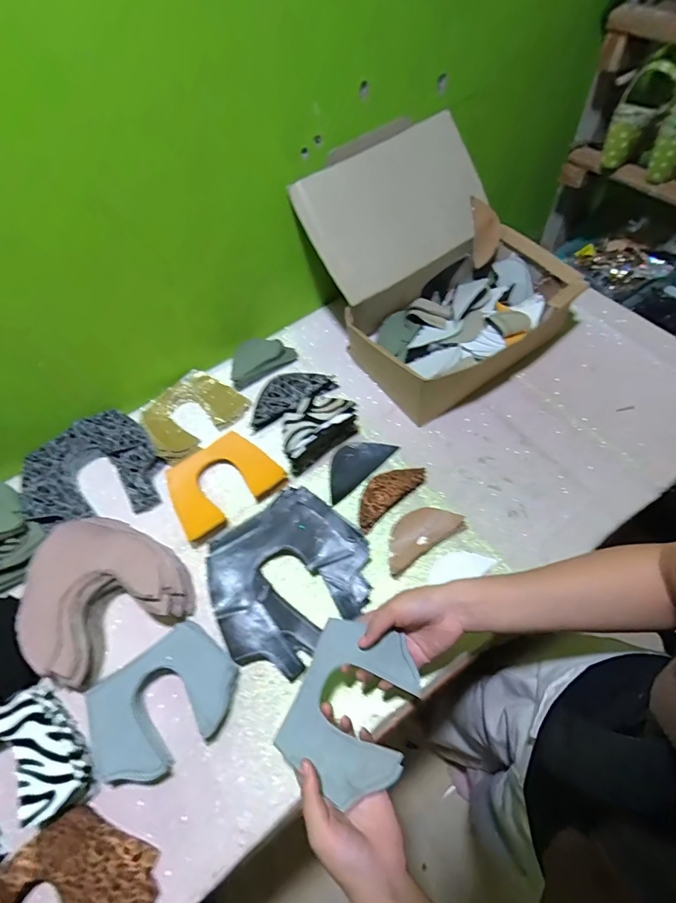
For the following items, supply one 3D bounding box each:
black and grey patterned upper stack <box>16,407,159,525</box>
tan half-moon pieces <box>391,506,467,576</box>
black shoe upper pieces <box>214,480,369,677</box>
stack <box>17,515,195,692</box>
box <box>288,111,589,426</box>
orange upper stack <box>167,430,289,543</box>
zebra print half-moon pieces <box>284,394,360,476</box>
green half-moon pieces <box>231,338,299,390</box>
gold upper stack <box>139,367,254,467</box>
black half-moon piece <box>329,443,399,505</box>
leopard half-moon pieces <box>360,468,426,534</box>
[{"bbox_3d":[-0.375,0.026,0.650,0.191,0.041,0.188,-19,58,-7],"label":"black and grey patterned upper stack"},{"bbox_3d":[0.109,0.108,0.567,0.115,0.019,0.055,-30,60,-14],"label":"tan half-moon pieces"},{"bbox_3d":[-0.065,0.153,0.545,0.200,0.025,0.184,-39,62,-18],"label":"black shoe upper pieces"},{"bbox_3d":[-0.300,0.170,0.537,0.181,0.053,0.184,-37,62,-17],"label":"stack"},{"bbox_3d":[0.154,-0.290,0.676,0.330,0.233,0.361,-36,63,-14],"label":"box"},{"bbox_3d":[-0.171,0.041,0.625,0.153,0.018,0.121,-35,61,-16],"label":"orange upper stack"},{"bbox_3d":[-0.033,-0.034,0.623,0.125,0.065,0.064,-39,64,-16],"label":"zebra print half-moon pieces"},{"bbox_3d":[-0.138,-0.163,0.755,0.126,0.036,0.066,-29,62,-11],"label":"green half-moon pieces"},{"bbox_3d":[-0.245,-0.064,0.703,0.128,0.041,0.160,38,68,25],"label":"gold upper stack"},{"bbox_3d":[0.025,0.018,0.640,0.120,0.010,0.060,-38,72,-13],"label":"black half-moon piece"},{"bbox_3d":[0.068,0.056,0.600,0.119,0.013,0.047,-39,62,-18],"label":"leopard half-moon pieces"}]

